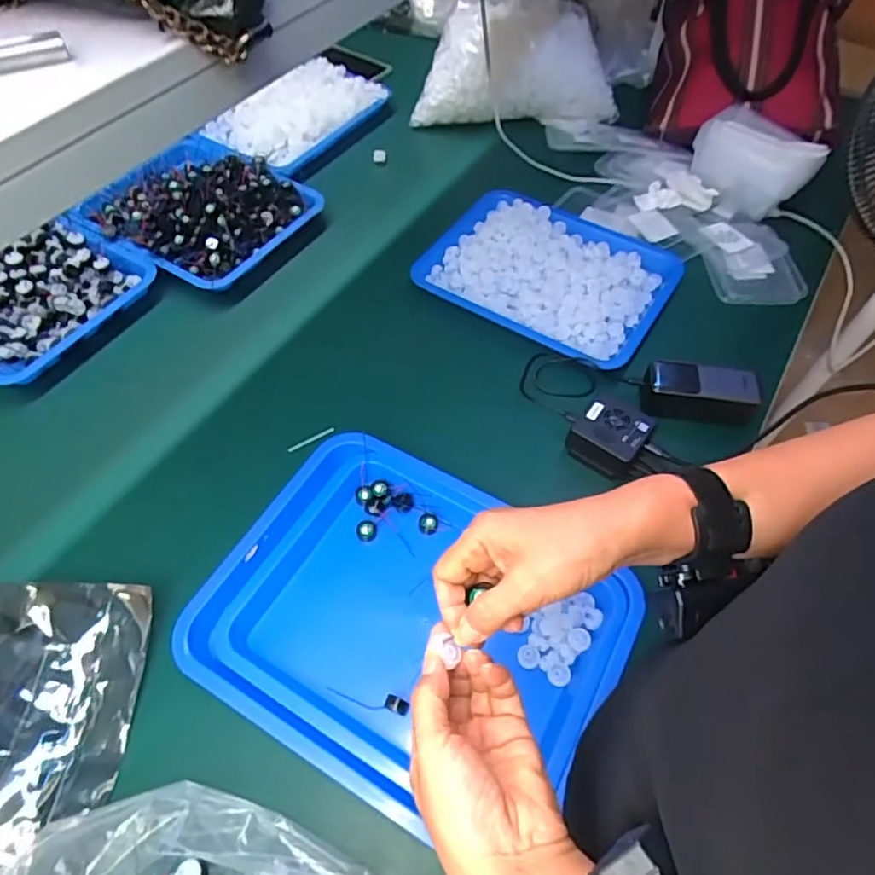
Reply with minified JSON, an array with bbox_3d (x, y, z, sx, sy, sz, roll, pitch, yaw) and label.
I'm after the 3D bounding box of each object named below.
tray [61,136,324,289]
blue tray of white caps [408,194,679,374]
[{"bbox_3d":[-0.335,-0.339,0.841,0.254,0.082,0.235,26,60,15],"label":"tray"},{"bbox_3d":[0.156,-0.246,0.832,0.332,0.033,0.250,30,61,17],"label":"blue tray of white caps"}]

